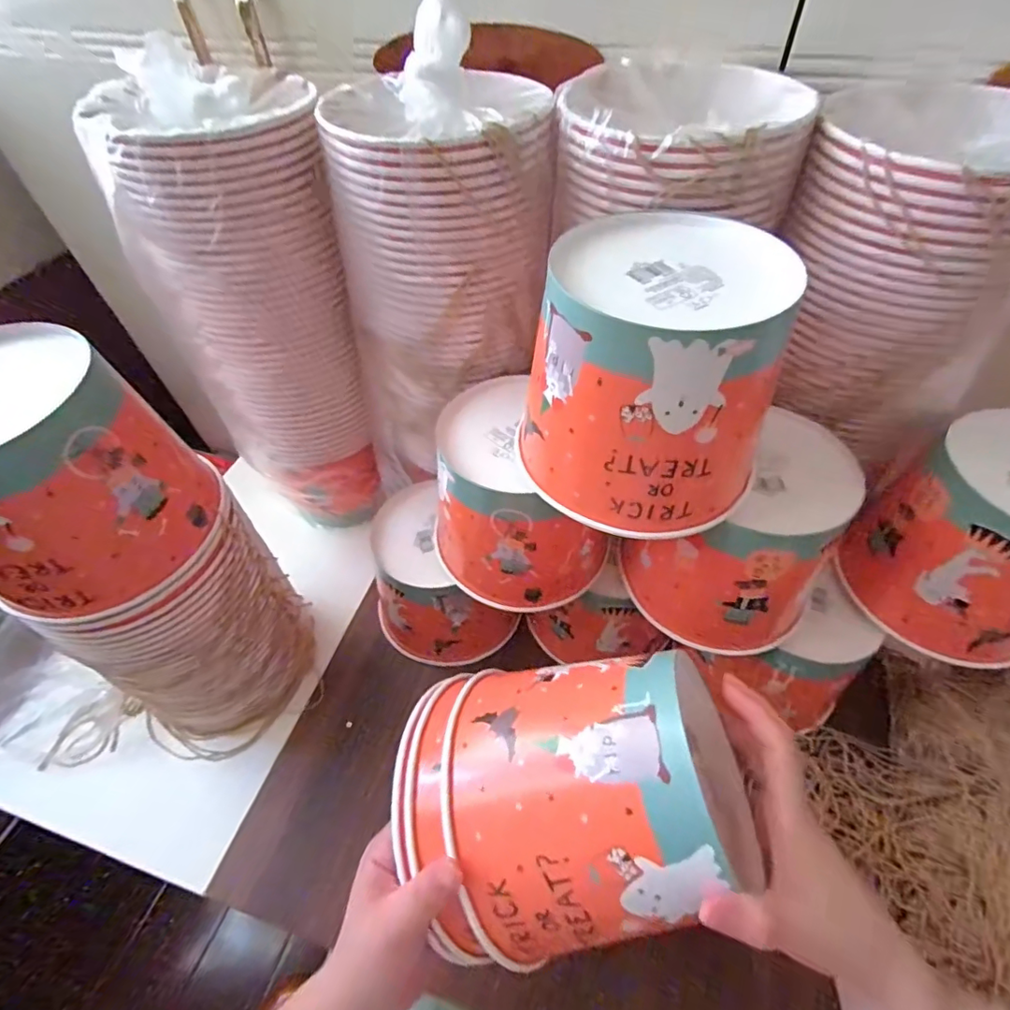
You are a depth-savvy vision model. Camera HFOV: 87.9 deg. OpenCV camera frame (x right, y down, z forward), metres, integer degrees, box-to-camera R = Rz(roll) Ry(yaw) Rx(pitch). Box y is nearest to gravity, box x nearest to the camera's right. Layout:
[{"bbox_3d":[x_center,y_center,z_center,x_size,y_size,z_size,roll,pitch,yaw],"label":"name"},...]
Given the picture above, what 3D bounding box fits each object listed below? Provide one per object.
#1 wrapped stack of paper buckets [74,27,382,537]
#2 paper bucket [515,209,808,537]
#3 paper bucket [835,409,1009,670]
[{"bbox_3d":[-0.219,-0.167,0.525,0.161,0.400,0.134,-12,53,-6],"label":"wrapped stack of paper buckets"},{"bbox_3d":[0.089,-0.079,0.324,0.144,0.145,0.142,22,57,19],"label":"paper bucket"},{"bbox_3d":[0.357,0.030,0.388,0.114,0.144,0.135,-31,57,-19],"label":"paper bucket"}]

